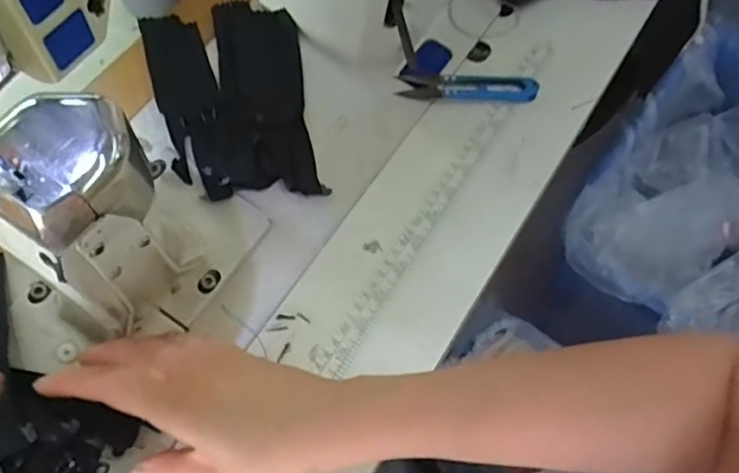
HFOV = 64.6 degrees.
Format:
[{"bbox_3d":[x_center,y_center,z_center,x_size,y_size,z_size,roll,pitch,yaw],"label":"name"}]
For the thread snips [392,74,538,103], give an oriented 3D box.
[{"bbox_3d":[0.084,-0.127,0.498,0.116,0.008,0.024,2,64,0],"label":"thread snips"}]

